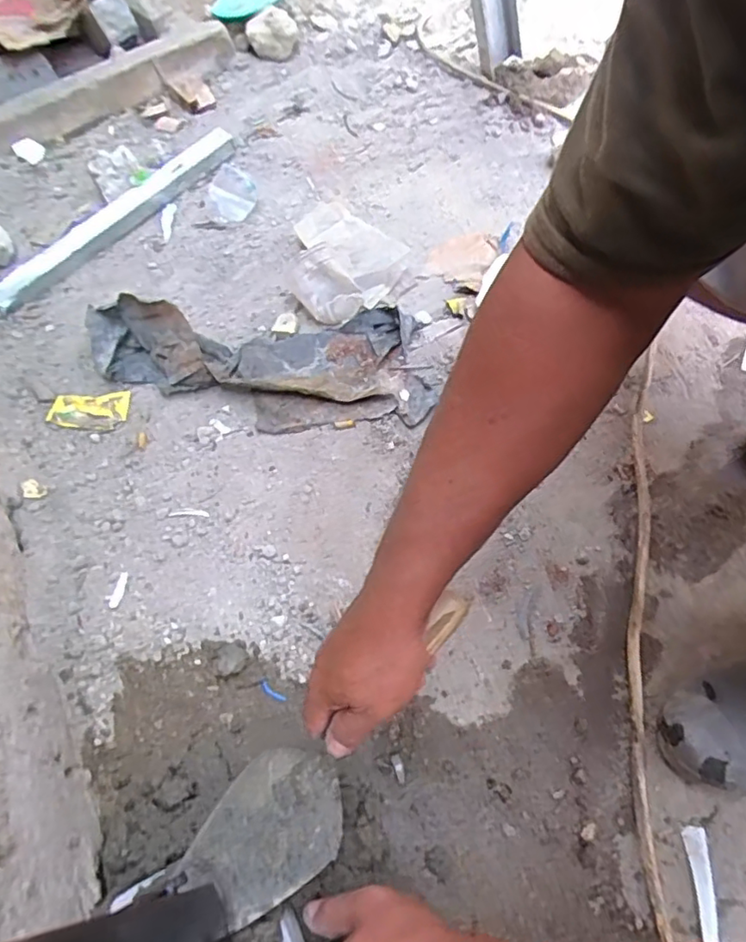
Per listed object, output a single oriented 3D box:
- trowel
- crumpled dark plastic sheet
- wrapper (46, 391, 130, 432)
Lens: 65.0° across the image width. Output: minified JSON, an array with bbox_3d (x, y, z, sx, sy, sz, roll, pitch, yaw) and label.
[{"bbox_3d":[-0.024,0.204,0.430,0.090,0.044,0.277,42,90,25],"label":"trowel"},{"bbox_3d":[-0.156,-0.138,0.749,0.445,0.052,0.178,0,59,5],"label":"crumpled dark plastic sheet"},{"bbox_3d":[-0.366,-0.078,0.754,0.094,0.012,0.057,-5,58,2],"label":"wrapper"}]

